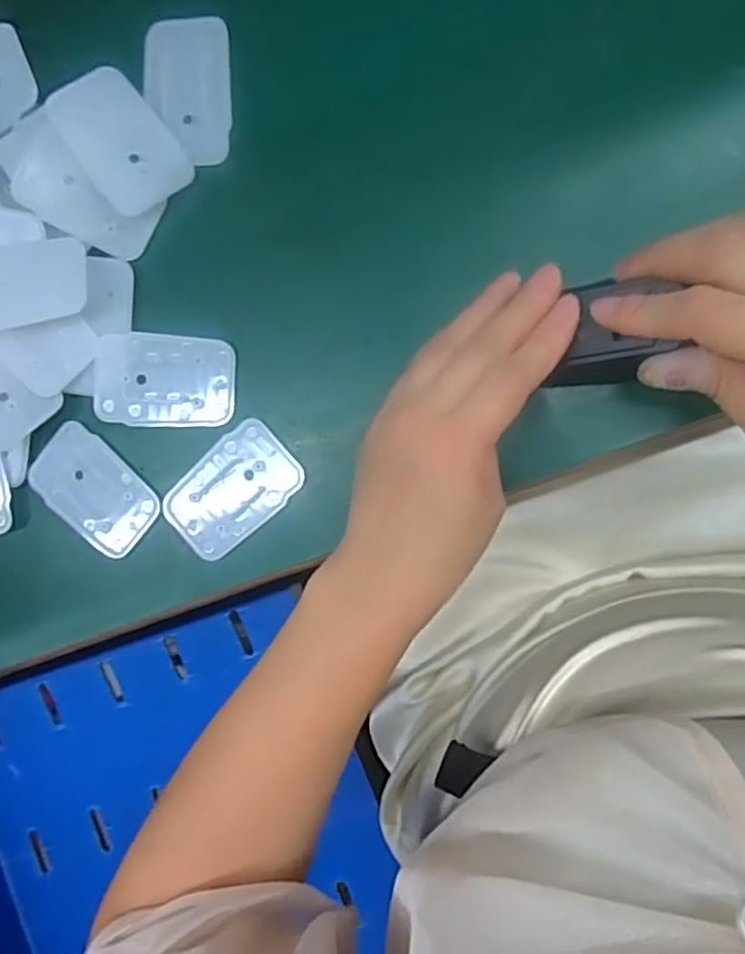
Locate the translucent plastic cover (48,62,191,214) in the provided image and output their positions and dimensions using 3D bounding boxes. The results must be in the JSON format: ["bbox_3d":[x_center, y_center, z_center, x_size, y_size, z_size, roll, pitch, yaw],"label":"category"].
[{"bbox_3d":[-0.123,-0.163,0.319,0.044,0.006,0.066,-39,95,-9],"label":"translucent plastic cover"}]

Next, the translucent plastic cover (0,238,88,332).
[{"bbox_3d":[-0.174,-0.094,0.323,0.068,0.007,0.044,-7,74,2],"label":"translucent plastic cover"}]

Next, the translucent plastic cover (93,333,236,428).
[{"bbox_3d":[-0.103,-0.048,0.328,0.069,0.009,0.044,4,94,9],"label":"translucent plastic cover"}]

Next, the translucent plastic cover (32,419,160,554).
[{"bbox_3d":[-0.144,0.007,0.338,0.068,0.004,0.043,44,98,4],"label":"translucent plastic cover"}]

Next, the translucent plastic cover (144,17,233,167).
[{"bbox_3d":[-0.090,-0.189,0.323,0.041,0.004,0.070,-2,91,1],"label":"translucent plastic cover"}]

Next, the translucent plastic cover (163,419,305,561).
[{"bbox_3d":[-0.070,0.007,0.328,0.069,0.004,0.043,-44,86,8],"label":"translucent plastic cover"}]

